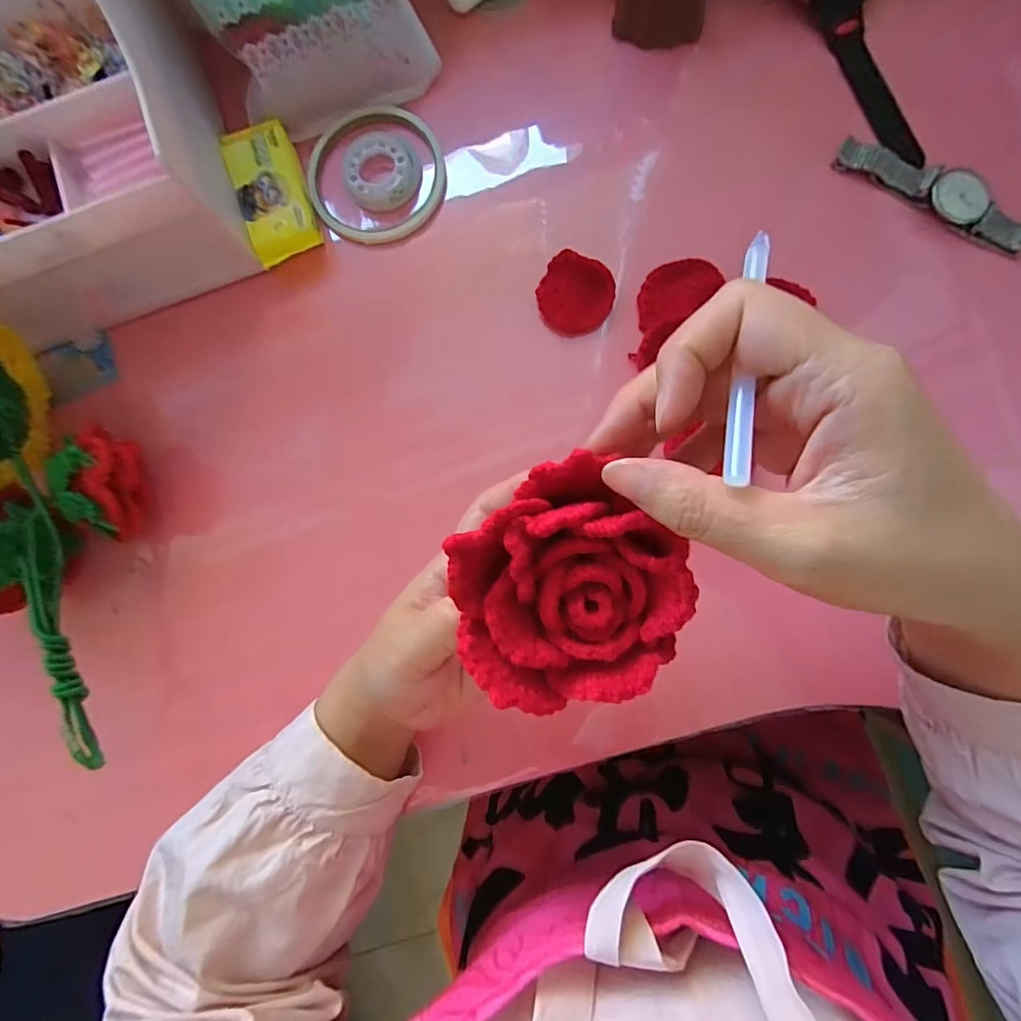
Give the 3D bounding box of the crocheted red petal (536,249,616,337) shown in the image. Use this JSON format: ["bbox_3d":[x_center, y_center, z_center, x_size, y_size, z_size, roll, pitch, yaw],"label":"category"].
[{"bbox_3d":[0.039,-0.130,0.317,0.045,0.018,0.041,0,85,5],"label":"crocheted red petal"}]

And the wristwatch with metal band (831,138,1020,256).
[{"bbox_3d":[0.247,-0.187,0.303,0.114,0.011,0.030,37,89,7],"label":"wristwatch with metal band"}]

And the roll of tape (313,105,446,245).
[{"bbox_3d":[-0.087,-0.216,0.335,0.087,0.011,0.089,0,85,5],"label":"roll of tape"}]

